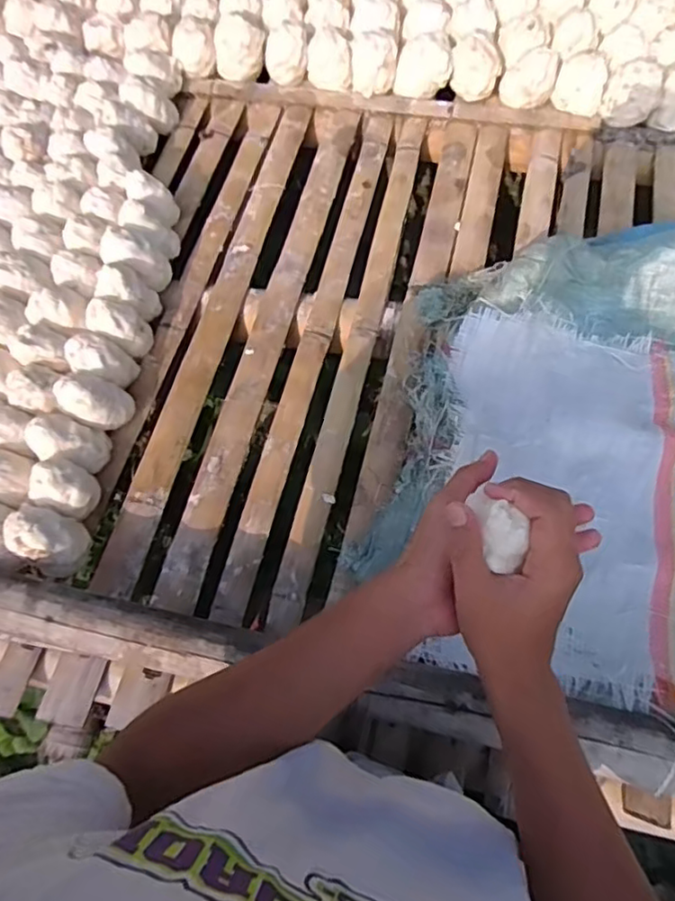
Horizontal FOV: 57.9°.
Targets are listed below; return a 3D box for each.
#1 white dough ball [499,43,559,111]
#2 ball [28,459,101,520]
[{"bbox_3d":[0.320,-0.616,1.020,0.087,0.080,0.064,-8,64,0],"label":"white dough ball"},{"bbox_3d":[-0.318,0.046,0.717,0.057,0.070,0.061,-1,67,4],"label":"ball"}]

